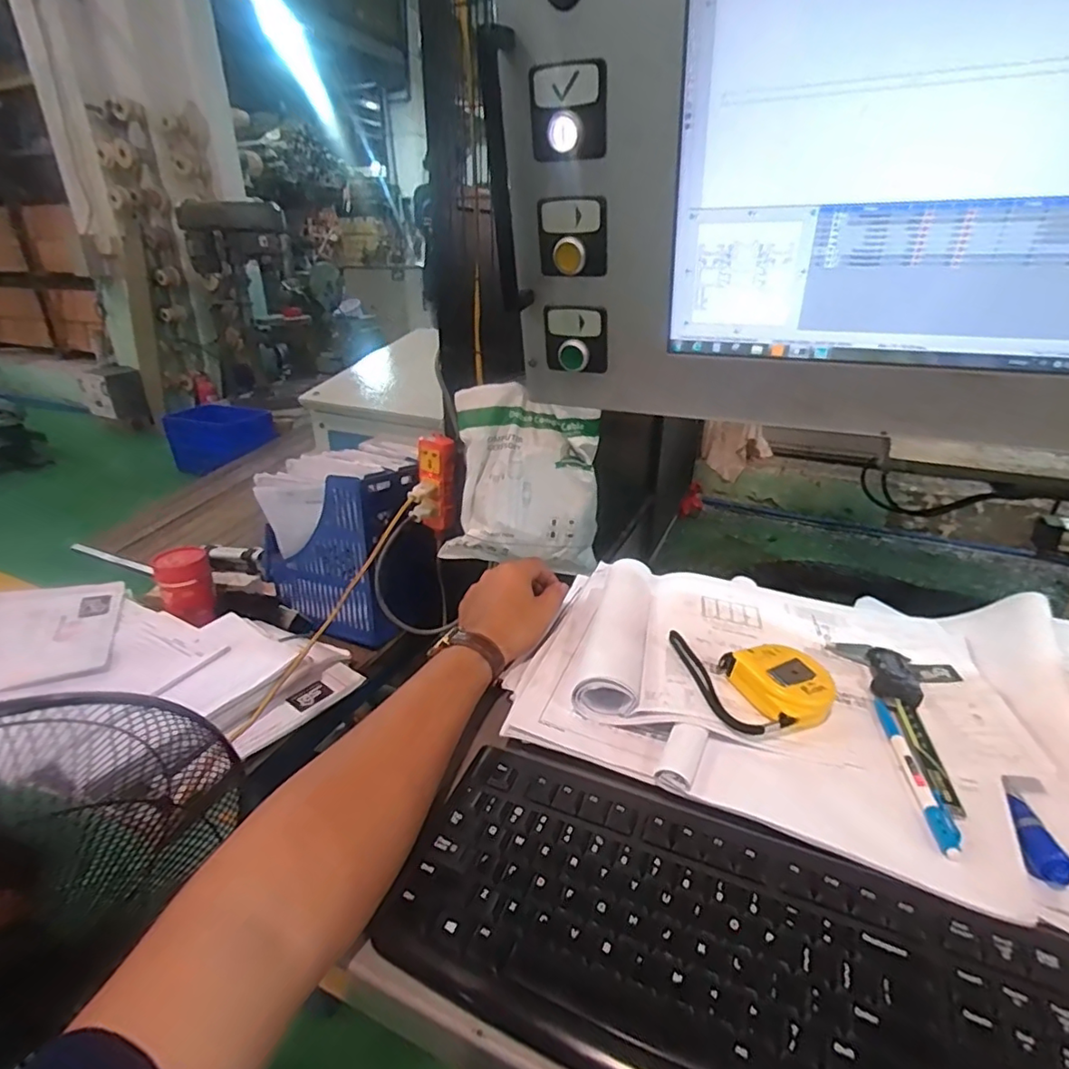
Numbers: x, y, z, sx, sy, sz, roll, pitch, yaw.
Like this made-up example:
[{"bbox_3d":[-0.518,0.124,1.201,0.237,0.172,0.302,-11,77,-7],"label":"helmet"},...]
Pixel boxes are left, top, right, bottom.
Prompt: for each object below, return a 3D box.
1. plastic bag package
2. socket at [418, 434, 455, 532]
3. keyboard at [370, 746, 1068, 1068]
[{"bbox_3d":[-0.008,-0.077,0.811,0.206,0.239,0.047,7,0,-4],"label":"plastic bag package"},{"bbox_3d":[-0.160,-0.085,0.959,0.060,0.157,0.034,4,26,9],"label":"socket"},{"bbox_3d":[0.142,0.242,0.297,0.458,0.028,0.155,10,27,22],"label":"keyboard"}]

